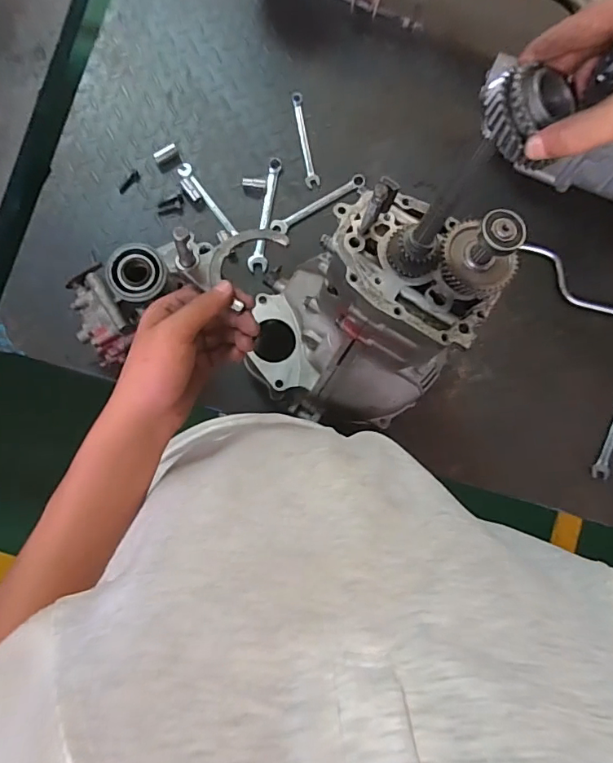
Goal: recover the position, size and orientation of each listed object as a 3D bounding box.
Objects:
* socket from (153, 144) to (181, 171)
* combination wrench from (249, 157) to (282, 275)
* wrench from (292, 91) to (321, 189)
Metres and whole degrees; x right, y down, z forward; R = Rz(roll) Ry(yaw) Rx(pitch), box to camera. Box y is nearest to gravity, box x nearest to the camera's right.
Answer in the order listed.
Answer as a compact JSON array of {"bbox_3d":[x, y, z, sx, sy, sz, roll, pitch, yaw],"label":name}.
[{"bbox_3d":[-0.227,-0.367,0.793,0.040,0.019,0.027,-39,89,-7],"label":"socket"},{"bbox_3d":[-0.068,-0.277,0.796,0.030,0.008,0.191,8,84,-5],"label":"combination wrench"},{"bbox_3d":[-0.001,-0.410,0.821,0.024,0.010,0.165,-9,86,-6],"label":"wrench"}]

